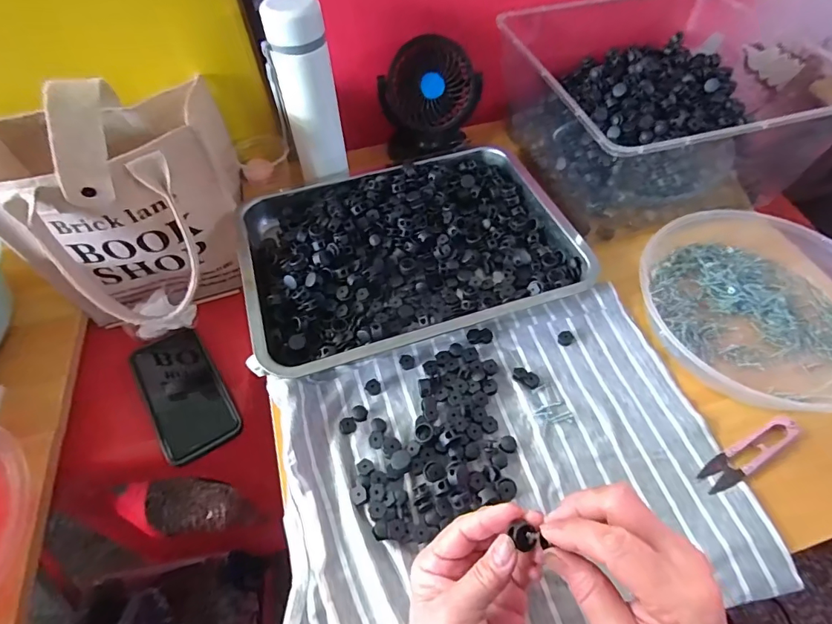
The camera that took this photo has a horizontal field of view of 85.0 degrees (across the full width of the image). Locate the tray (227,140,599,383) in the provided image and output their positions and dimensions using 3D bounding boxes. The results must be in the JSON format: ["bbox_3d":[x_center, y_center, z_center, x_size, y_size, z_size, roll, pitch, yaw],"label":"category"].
[{"bbox_3d":[-0.011,-0.080,0.493,0.335,0.031,0.244,-17,60,-9],"label":"tray"}]

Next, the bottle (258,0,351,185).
[{"bbox_3d":[-0.122,-0.236,0.505,0.068,0.184,0.050,-13,58,-8],"label":"bottle"}]

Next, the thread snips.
[{"bbox_3d":[0.280,0.119,0.380,0.099,0.010,0.022,-26,62,-14],"label":"thread snips"}]

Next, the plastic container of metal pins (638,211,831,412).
[{"bbox_3d":[0.344,-0.015,0.447,0.209,0.038,0.221,-1,59,1],"label":"plastic container of metal pins"}]

